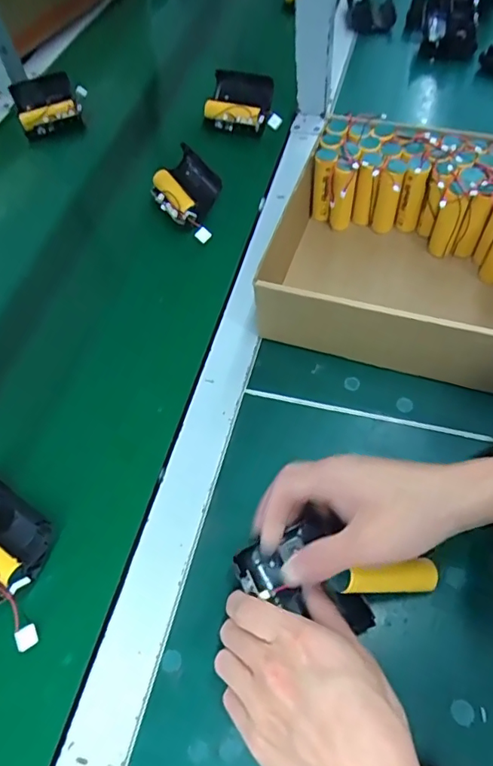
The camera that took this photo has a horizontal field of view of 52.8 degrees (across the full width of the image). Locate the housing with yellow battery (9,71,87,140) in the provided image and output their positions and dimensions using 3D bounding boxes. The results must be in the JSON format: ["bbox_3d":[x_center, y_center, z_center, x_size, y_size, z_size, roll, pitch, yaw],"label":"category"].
[{"bbox_3d":[-0.261,-0.372,0.664,0.090,0.030,0.072,-17,84,-3],"label":"housing with yellow battery"}]

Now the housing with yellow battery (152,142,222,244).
[{"bbox_3d":[-0.063,-0.203,0.541,0.058,0.048,0.120,-27,61,-12],"label":"housing with yellow battery"}]

